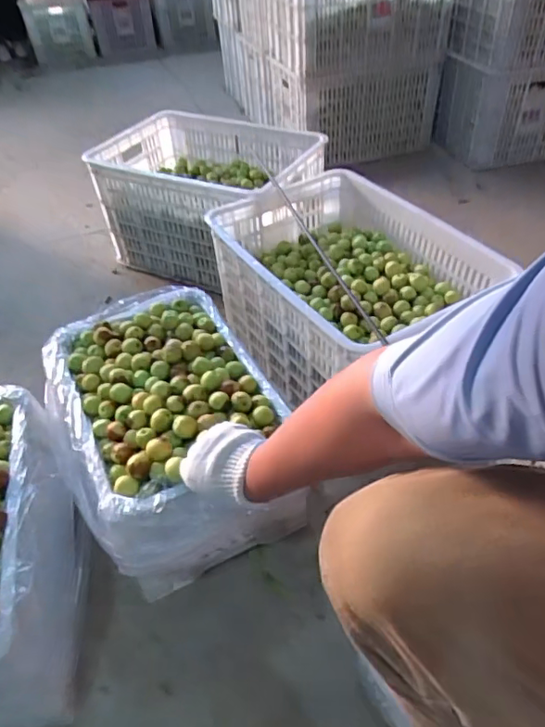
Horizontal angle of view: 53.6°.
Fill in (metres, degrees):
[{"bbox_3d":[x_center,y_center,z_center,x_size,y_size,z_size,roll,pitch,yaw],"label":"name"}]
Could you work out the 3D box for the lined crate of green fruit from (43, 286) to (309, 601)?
[{"bbox_3d":[-0.178,0.108,0.890,0.311,0.235,0.449,-20,46,-19],"label":"lined crate of green fruit"}]

